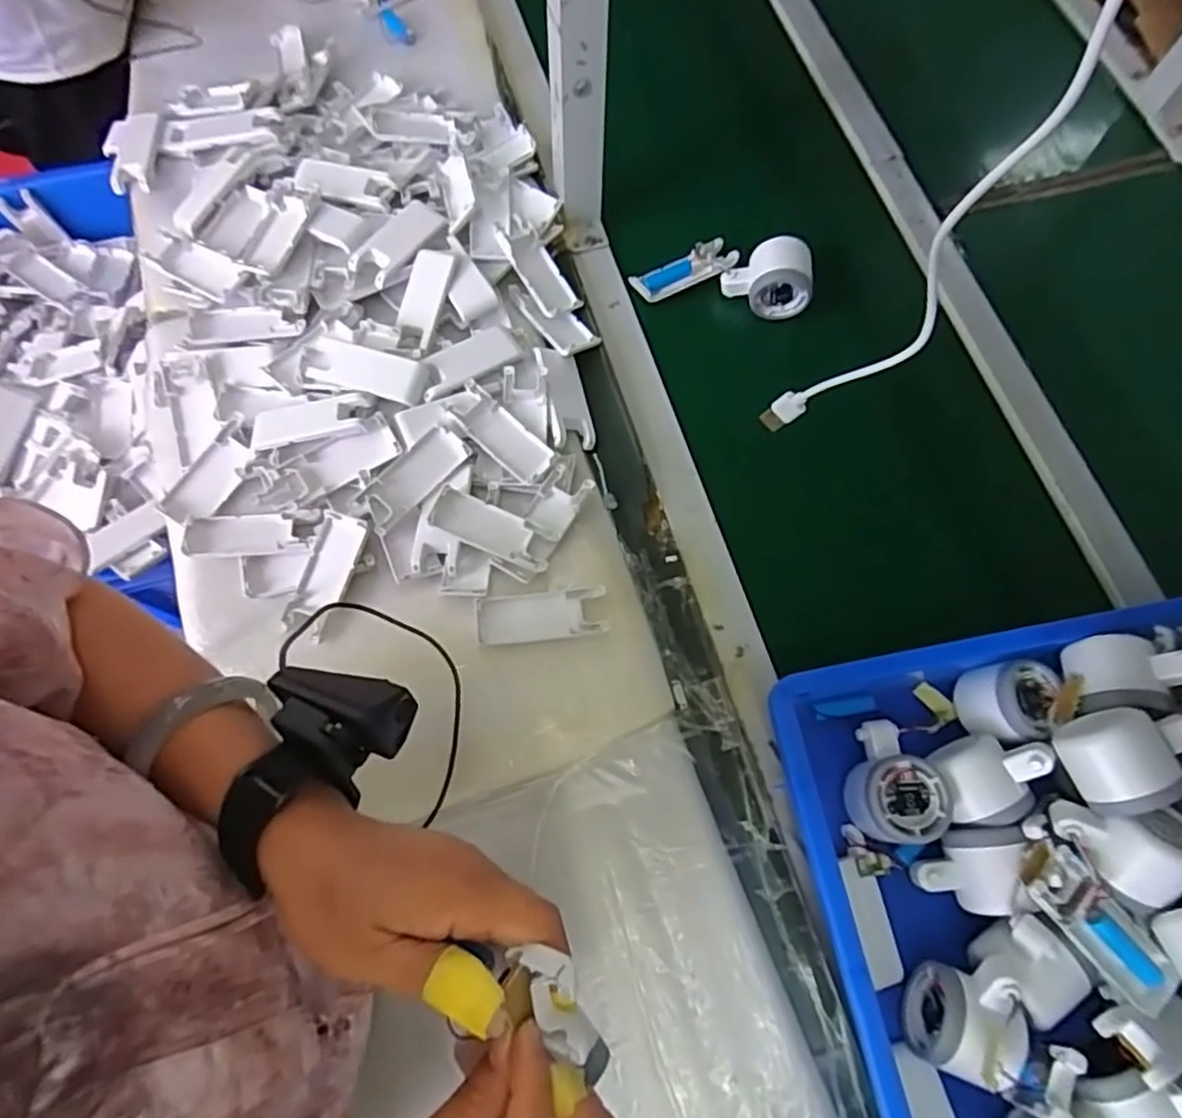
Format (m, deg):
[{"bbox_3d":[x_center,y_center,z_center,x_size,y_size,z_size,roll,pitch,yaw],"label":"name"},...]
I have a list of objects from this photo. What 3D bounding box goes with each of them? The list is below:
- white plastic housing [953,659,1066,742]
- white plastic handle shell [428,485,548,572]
[{"bbox_3d":[0.312,0.107,0.513,0.051,0.054,0.062,13,76,-9],"label":"white plastic housing"},{"bbox_3d":[-0.081,-0.025,0.561,0.101,0.016,0.037,21,71,6],"label":"white plastic handle shell"}]

